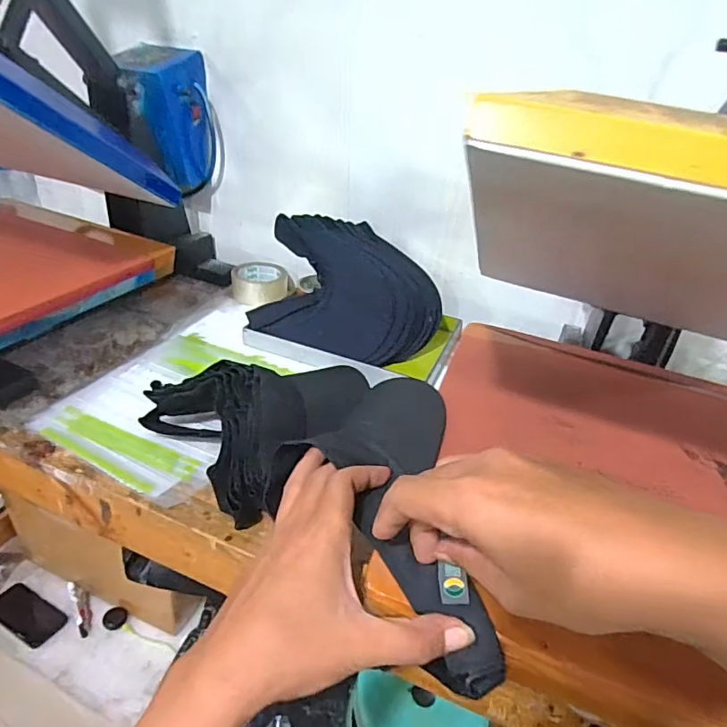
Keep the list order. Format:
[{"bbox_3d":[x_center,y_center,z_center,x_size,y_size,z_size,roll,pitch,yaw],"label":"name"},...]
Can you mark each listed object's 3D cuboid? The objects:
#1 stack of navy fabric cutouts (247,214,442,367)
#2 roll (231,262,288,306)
[{"bbox_3d":[-0.018,-0.119,0.791,0.278,0.163,0.141,14,33,11],"label":"stack of navy fabric cutouts"},{"bbox_3d":[-0.189,-0.147,0.939,0.104,0.042,0.093,0,33,-10],"label":"roll"}]

